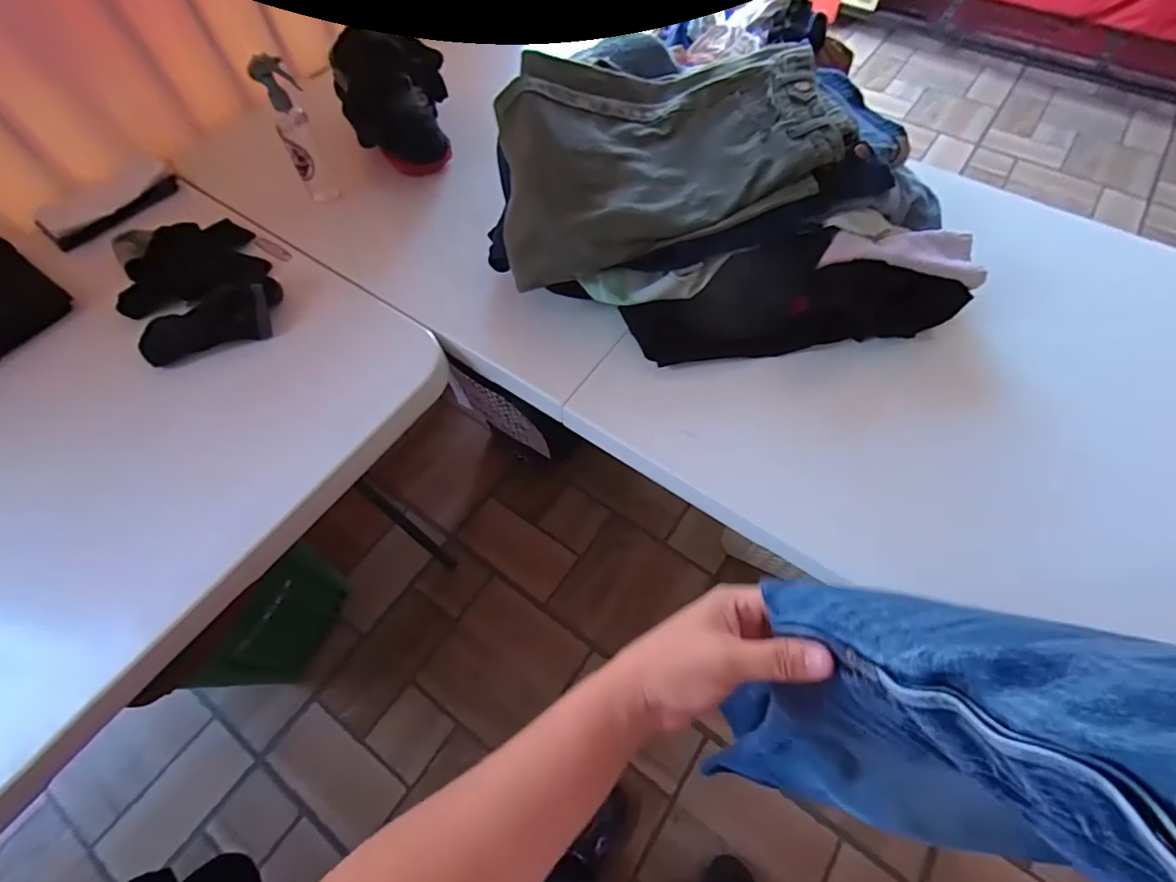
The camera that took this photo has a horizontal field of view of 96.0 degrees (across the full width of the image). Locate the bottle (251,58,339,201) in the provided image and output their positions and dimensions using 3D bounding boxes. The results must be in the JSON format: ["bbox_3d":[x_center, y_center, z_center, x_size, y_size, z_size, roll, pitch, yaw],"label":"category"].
[{"bbox_3d":[-0.438,-0.467,0.804,0.051,0.205,0.038,-24,63,-11],"label":"bottle"}]

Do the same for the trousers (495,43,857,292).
[{"bbox_3d":[0.086,-0.377,0.685,0.403,0.130,0.265,-12,61,-5],"label":"trousers"}]

